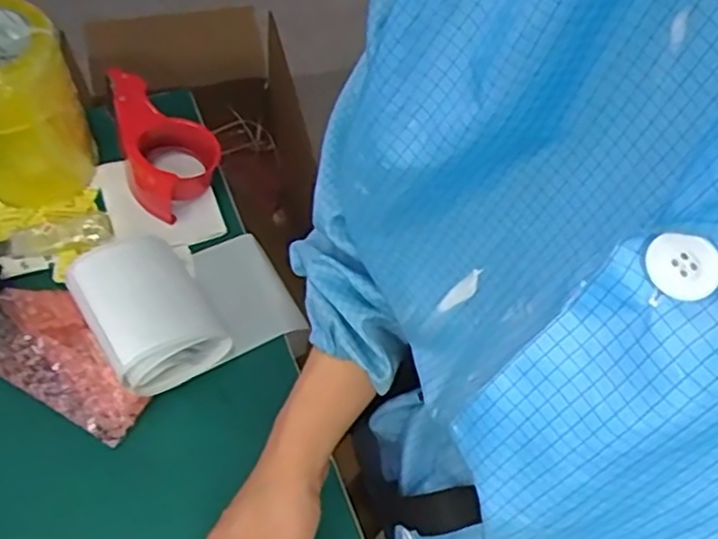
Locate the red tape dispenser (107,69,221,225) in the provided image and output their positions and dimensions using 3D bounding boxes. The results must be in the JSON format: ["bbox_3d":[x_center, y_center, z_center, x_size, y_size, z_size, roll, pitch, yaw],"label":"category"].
[{"bbox_3d":[-0.193,-0.133,0.724,0.092,0.055,0.172,-14,61,-12],"label":"red tape dispenser"}]

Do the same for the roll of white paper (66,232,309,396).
[{"bbox_3d":[-0.147,0.019,0.632,0.174,0.112,0.127,-30,65,-20],"label":"roll of white paper"}]

